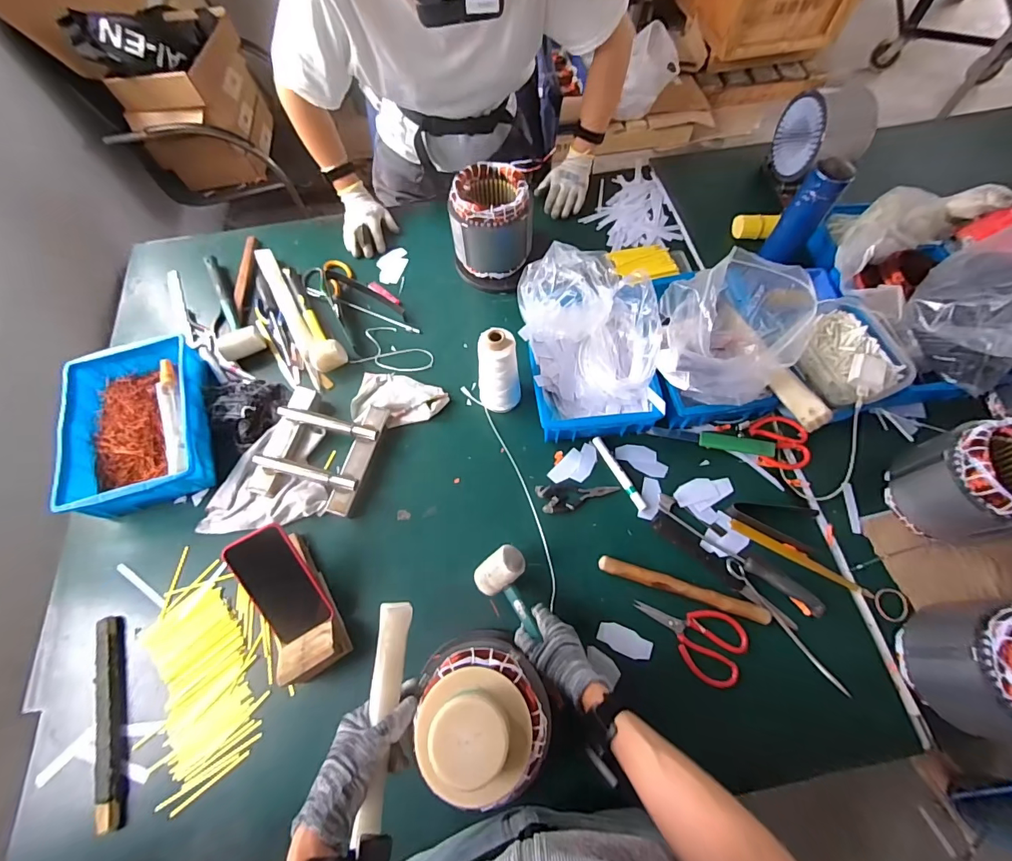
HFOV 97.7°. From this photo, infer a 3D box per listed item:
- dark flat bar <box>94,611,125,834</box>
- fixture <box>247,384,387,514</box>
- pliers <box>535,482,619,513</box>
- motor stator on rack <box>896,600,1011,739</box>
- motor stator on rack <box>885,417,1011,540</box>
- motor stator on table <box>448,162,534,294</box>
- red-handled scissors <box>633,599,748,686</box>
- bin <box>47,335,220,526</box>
[{"bbox_3d":[-0.535,0.384,0.598,0.027,0.024,0.257,-22,67,-9],"label":"dark flat bar"},{"bbox_3d":[-0.310,0.030,0.743,0.174,0.042,0.188,14,67,7],"label":"fixture"},{"bbox_3d":[0.118,0.106,0.729,0.129,0.010,0.049,-7,66,-2],"label":"pliers"},{"bbox_3d":[0.611,0.293,0.547,0.132,0.166,0.134,0,66,1],"label":"motor stator on rack"},{"bbox_3d":[0.673,0.075,0.635,0.142,0.158,0.142,0,66,1],"label":"motor stator on rack"},{"bbox_3d":[-0.025,-0.395,0.874,0.141,0.175,0.135,26,69,12],"label":"motor stator on table"},{"bbox_3d":[0.265,0.294,0.641,0.158,0.017,0.092,26,69,12],"label":"red-handled scissors"},{"bbox_3d":[-0.625,-0.020,0.754,0.202,0.076,0.311,-18,67,-7],"label":"bin"}]

